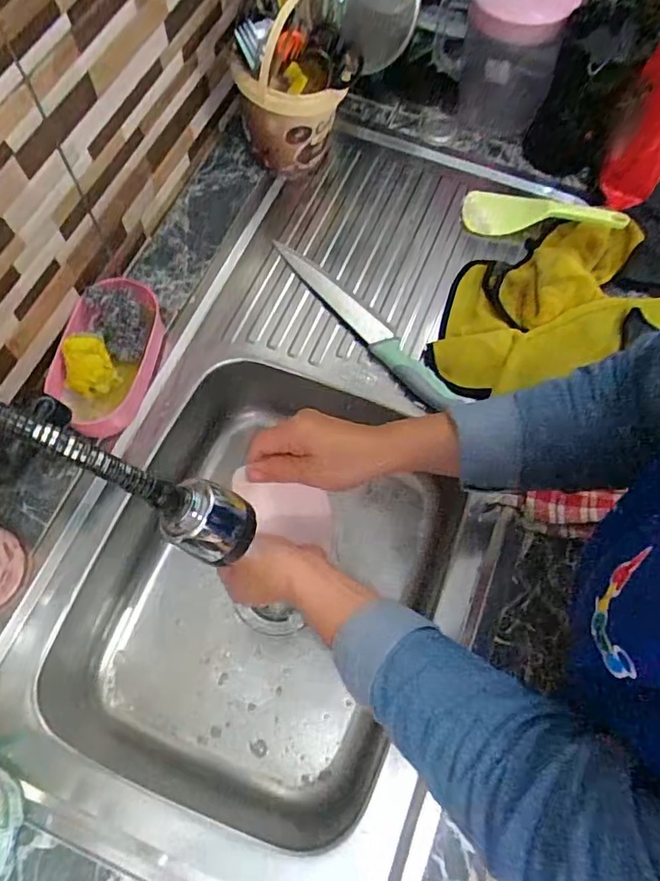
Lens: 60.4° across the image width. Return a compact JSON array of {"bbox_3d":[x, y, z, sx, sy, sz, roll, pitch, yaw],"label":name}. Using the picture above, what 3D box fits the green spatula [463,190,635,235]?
[{"bbox_3d":[0.262,-0.284,0.703,0.188,0.028,0.058,5,68,0],"label":"green spatula"}]

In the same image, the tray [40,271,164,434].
[{"bbox_3d":[-0.231,-0.086,0.594,0.084,0.073,0.160,14,69,4],"label":"tray"}]

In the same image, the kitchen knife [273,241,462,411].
[{"bbox_3d":[0.040,-0.138,0.660,0.036,0.013,0.283,-38,74,-15],"label":"kitchen knife"}]

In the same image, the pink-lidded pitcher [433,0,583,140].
[{"bbox_3d":[0.227,-0.522,0.734,0.142,0.181,0.134,13,69,4],"label":"pink-lidded pitcher"}]

